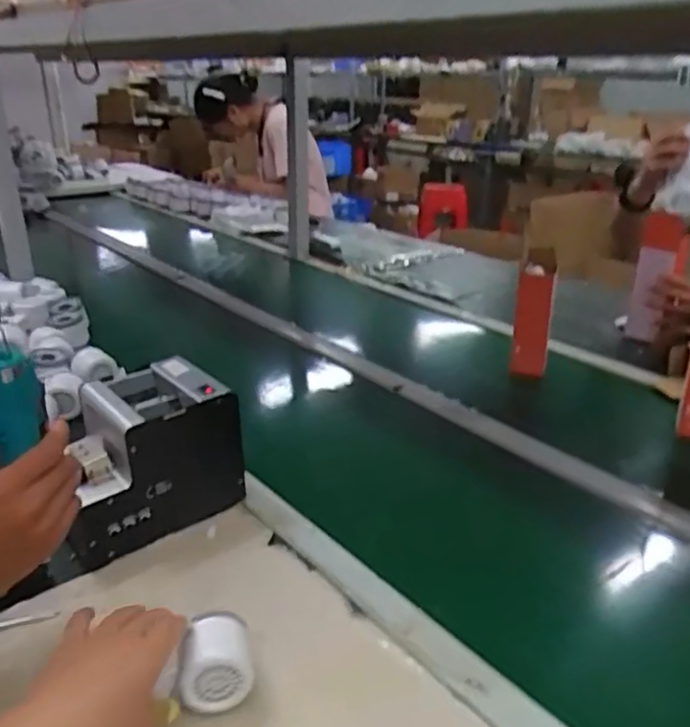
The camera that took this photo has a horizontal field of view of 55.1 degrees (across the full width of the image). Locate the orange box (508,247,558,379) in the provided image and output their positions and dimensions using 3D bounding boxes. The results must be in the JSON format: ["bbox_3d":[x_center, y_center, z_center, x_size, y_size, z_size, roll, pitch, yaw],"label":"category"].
[{"bbox_3d":[0.322,-0.090,1.125,0.062,0.206,0.153,8,26,17],"label":"orange box"}]

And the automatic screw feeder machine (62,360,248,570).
[{"bbox_3d":[-0.224,0.105,0.732,0.185,0.158,0.124,-19,31,-36],"label":"automatic screw feeder machine"}]

